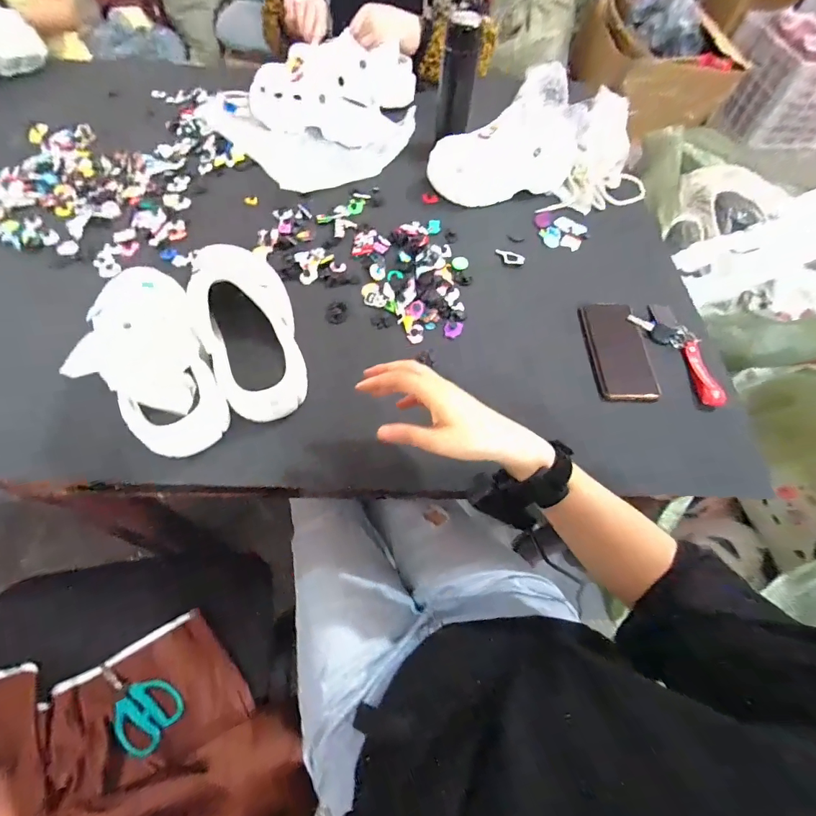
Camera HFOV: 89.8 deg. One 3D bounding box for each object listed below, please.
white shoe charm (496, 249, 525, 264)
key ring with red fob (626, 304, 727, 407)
[{"bbox_3d":[0.158,-0.237,0.641,0.052,0.012,0.022,36,65,16],"label":"white shoe charm"},{"bbox_3d":[0.377,-0.079,0.553,0.066,0.024,0.160,-25,64,-16],"label":"key ring with red fob"}]

